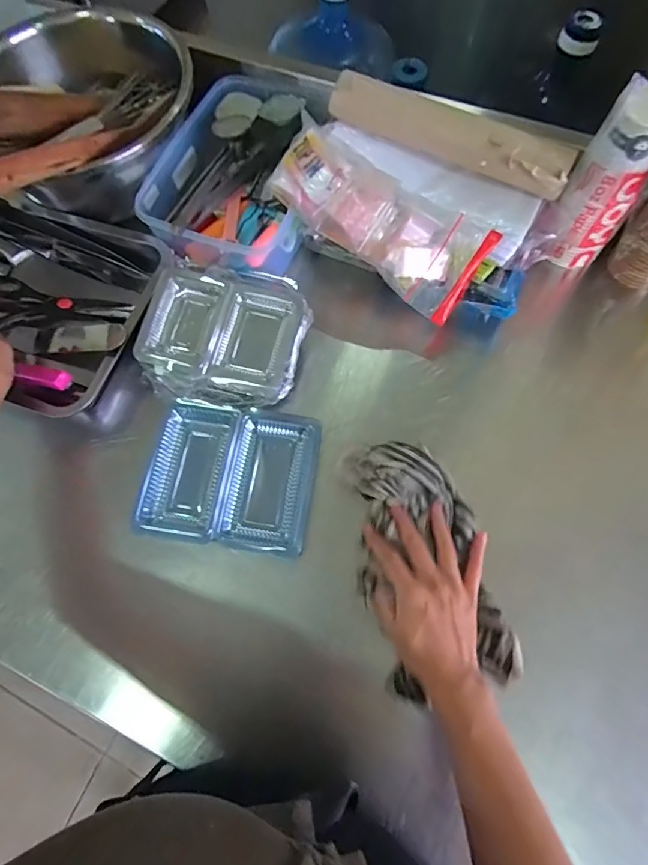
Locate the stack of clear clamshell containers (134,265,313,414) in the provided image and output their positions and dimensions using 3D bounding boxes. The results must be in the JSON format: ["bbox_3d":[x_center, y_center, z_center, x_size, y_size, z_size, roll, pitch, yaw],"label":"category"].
[{"bbox_3d":[-0.114,-0.121,0.553,0.187,0.052,0.155,11,71,6],"label":"stack of clear clamshell containers"}]

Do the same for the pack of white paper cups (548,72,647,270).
[{"bbox_3d":[0.312,-0.270,0.508,0.074,0.187,0.068,35,75,14],"label":"pack of white paper cups"}]

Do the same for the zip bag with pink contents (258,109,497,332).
[{"bbox_3d":[0.062,-0.248,0.536,0.259,0.045,0.115,32,101,-5],"label":"zip bag with pink contents"}]

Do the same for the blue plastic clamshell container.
[{"bbox_3d":[-0.100,0.046,0.512,0.180,0.029,0.155,7,71,5],"label":"blue plastic clamshell container"}]

